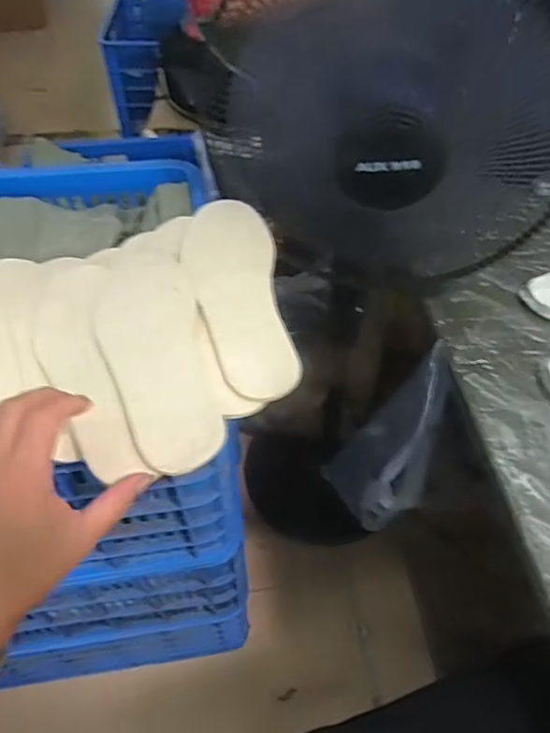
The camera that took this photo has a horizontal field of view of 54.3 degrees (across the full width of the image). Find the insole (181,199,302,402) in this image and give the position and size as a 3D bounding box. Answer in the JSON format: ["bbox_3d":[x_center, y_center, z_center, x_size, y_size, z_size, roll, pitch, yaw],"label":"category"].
[{"bbox_3d":[-0.038,-0.079,0.522,0.087,0.008,0.270,-9,53,-8],"label":"insole"}]

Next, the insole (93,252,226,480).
[{"bbox_3d":[-0.105,-0.020,0.470,0.088,0.011,0.269,-14,48,-12],"label":"insole"}]

